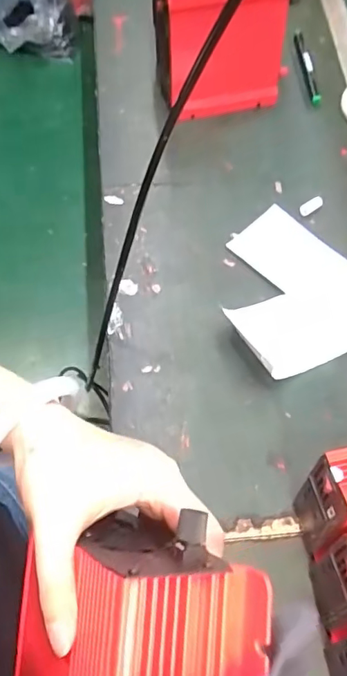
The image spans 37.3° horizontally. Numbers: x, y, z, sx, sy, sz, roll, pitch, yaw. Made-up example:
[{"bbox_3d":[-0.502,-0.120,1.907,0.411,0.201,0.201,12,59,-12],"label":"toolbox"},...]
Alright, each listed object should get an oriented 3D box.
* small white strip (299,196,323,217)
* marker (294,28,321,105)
[{"bbox_3d":[0.191,-0.184,0.716,0.038,0.007,0.014,-30,72,-14],"label":"small white strip"},{"bbox_3d":[0.211,-0.432,0.813,0.022,0.012,0.164,-4,68,-4],"label":"marker"}]

